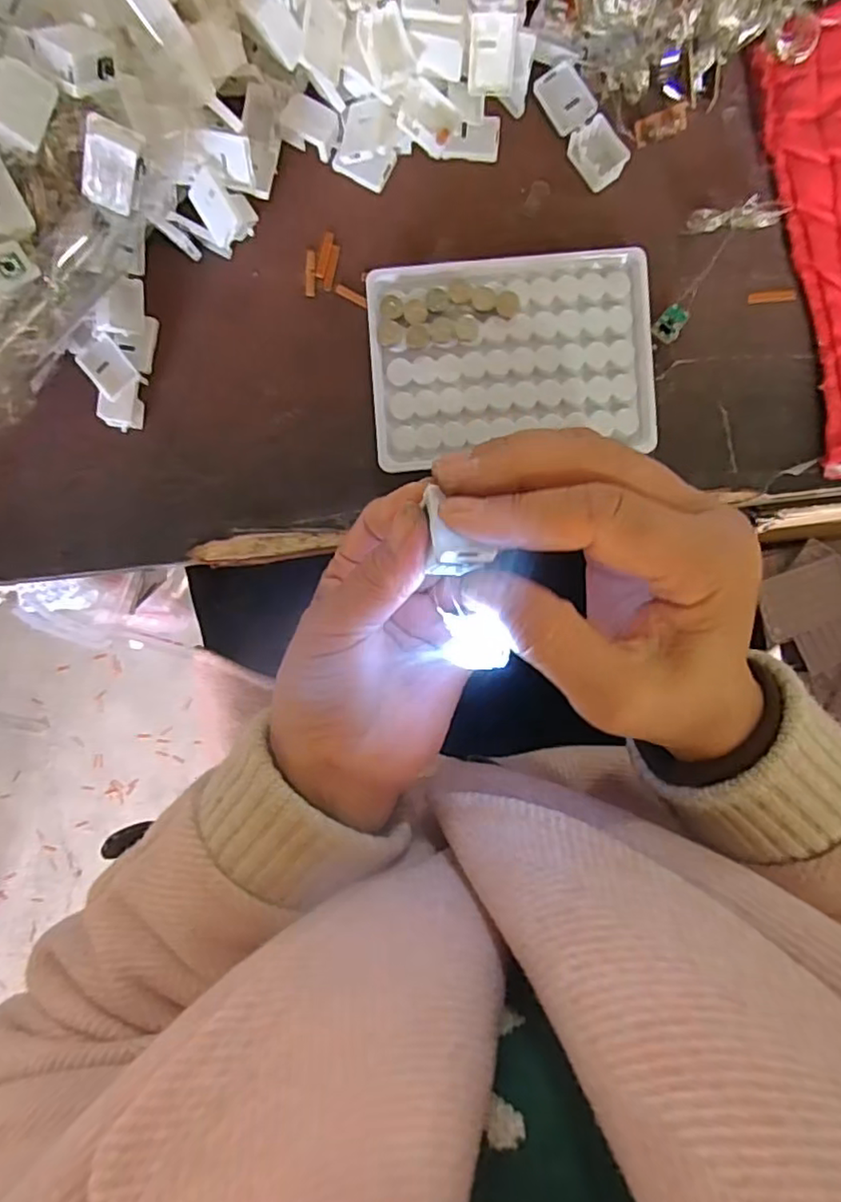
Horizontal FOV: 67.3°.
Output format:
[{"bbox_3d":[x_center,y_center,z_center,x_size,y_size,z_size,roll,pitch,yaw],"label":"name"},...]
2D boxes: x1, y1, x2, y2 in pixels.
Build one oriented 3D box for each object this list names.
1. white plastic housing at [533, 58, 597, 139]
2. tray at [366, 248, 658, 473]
[{"bbox_3d":[0.068,-0.235,0.295,0.021,0.004,0.028,-32,91,3],"label":"white plastic housing"},{"bbox_3d":[0.042,-0.116,0.300,0.129,0.014,0.092,-7,92,2],"label":"tray"}]

